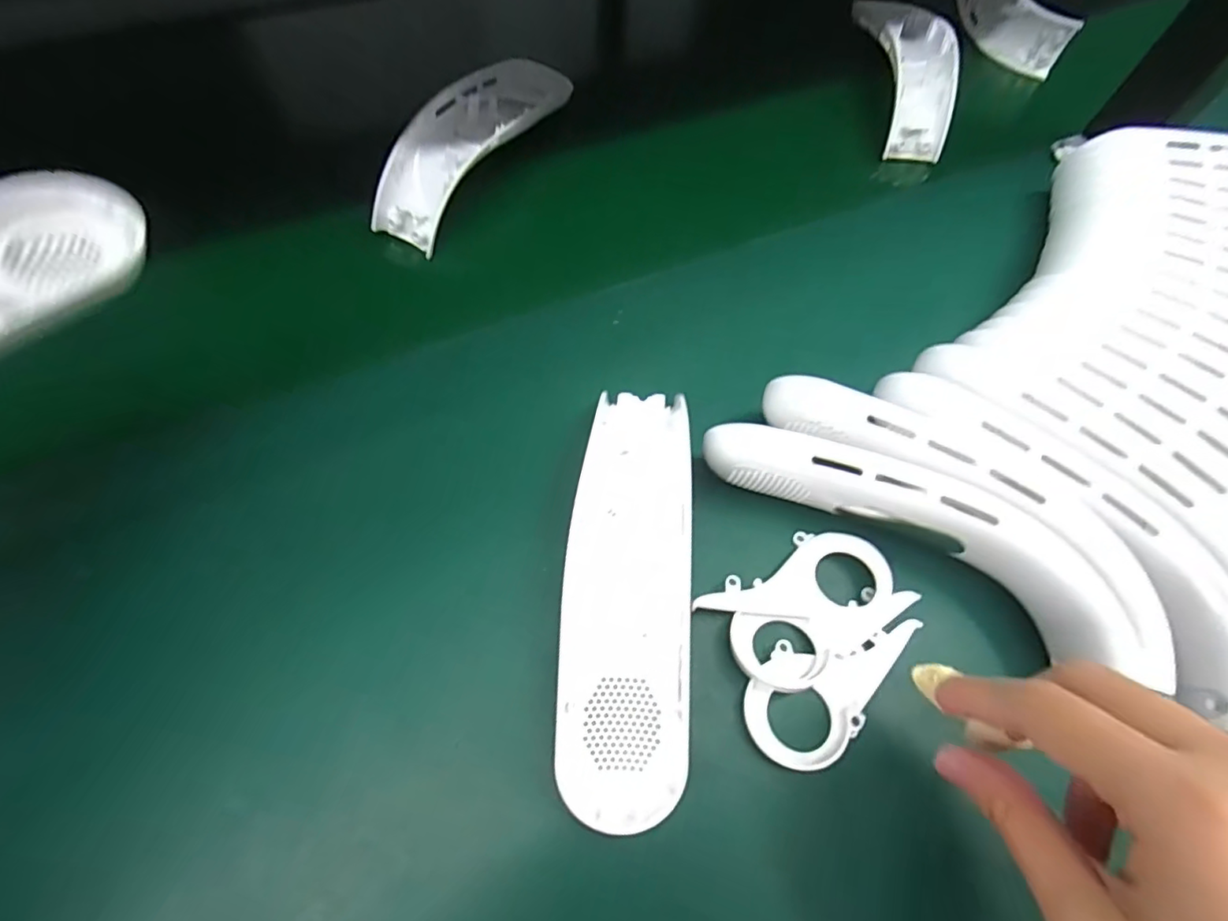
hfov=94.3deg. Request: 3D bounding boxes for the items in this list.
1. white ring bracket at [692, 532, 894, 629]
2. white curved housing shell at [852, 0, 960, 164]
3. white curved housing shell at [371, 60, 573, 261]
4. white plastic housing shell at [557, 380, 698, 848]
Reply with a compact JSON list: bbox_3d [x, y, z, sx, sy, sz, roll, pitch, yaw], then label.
[{"bbox_3d":[0.086,0.053,0.272,0.088,0.008,0.045,8,62,0],"label":"white ring bracket"},{"bbox_3d":[0.231,-0.309,0.455,0.054,0.055,0.163,3,62,-2],"label":"white curved housing shell"},{"bbox_3d":[-0.091,-0.226,0.391,0.058,0.043,0.193,23,63,8],"label":"white curved housing shell"},{"bbox_3d":[0.007,0.053,0.255,0.055,0.028,0.188,5,62,-1],"label":"white plastic housing shell"}]

